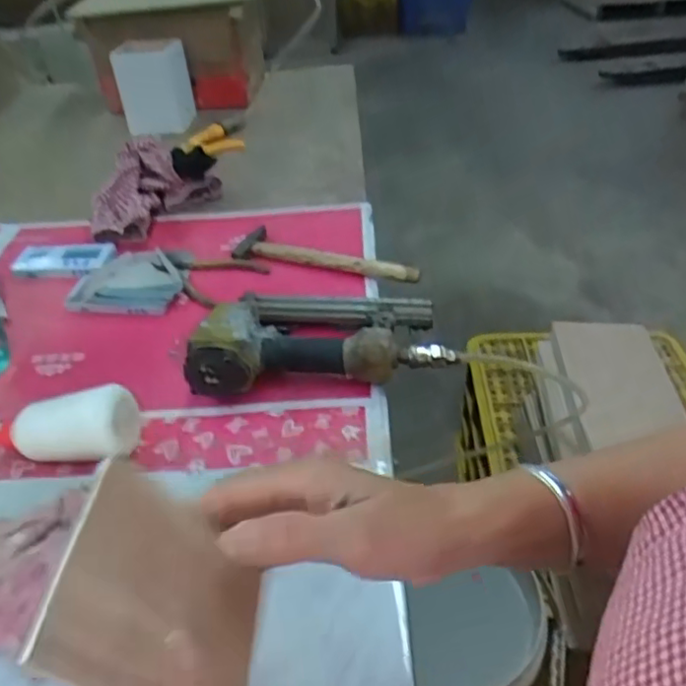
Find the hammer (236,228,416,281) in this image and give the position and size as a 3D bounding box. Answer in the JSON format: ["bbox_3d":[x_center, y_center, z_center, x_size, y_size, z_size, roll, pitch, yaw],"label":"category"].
[{"bbox_3d":[-0.018,-0.114,0.788,0.239,0.021,0.070,9,40,15],"label":"hammer"}]

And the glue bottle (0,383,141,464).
[{"bbox_3d":[-0.267,0.077,0.565,0.170,0.056,0.058,-10,36,13],"label":"glue bottle"}]

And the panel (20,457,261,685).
[{"bbox_3d":[-0.073,0.105,0.263,0.011,0.100,0.089,-29,33,23],"label":"panel"}]

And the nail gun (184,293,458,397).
[{"bbox_3d":[-0.027,-0.014,0.639,0.249,0.067,0.149,-7,37,-4],"label":"nail gun"}]

